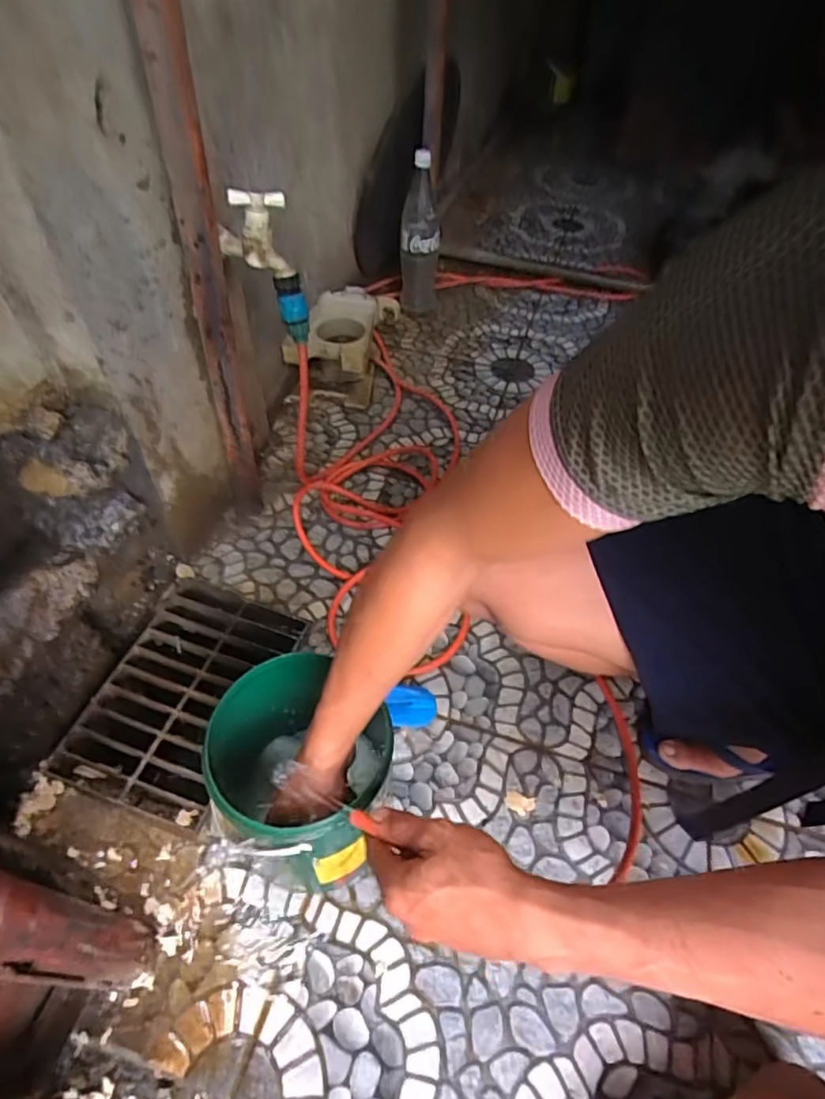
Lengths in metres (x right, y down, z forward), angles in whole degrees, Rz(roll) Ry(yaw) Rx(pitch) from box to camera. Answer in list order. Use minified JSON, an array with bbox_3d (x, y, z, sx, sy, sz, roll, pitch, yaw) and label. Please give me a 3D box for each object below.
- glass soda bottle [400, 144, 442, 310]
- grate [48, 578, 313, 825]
[{"bbox_3d":[0.019,-0.686,1.275,0.086,0.318,0.101,1,47,-1],"label":"glass soda bottle"},{"bbox_3d":[-0.294,0.188,0.764,0.208,0.034,0.302,17,51,10],"label":"grate"}]

